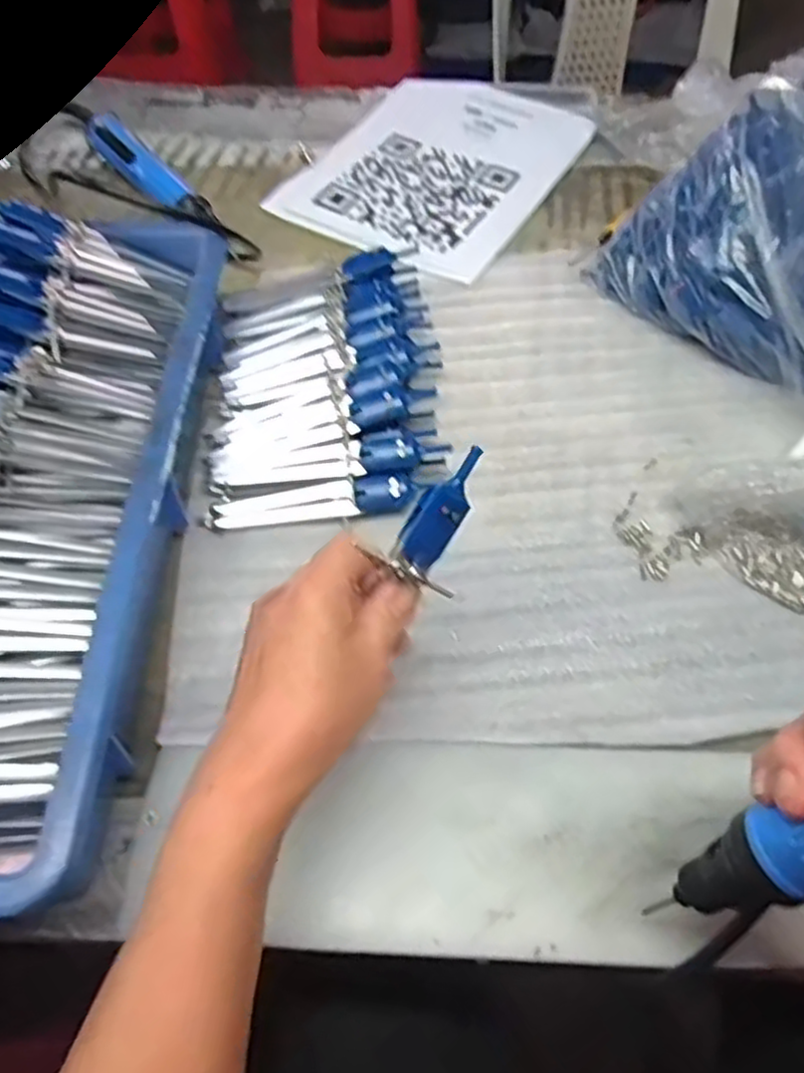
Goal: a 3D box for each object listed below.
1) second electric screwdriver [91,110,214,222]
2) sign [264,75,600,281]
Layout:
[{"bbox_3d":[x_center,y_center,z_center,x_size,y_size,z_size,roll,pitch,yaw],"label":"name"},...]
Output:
[{"bbox_3d":[-0.225,-0.319,0.635,0.040,0.038,0.174,-32,61,-21],"label":"second electric screwdriver"},{"bbox_3d":[0.037,-0.353,0.680,0.211,0.010,0.291,27,61,16],"label":"sign"}]

